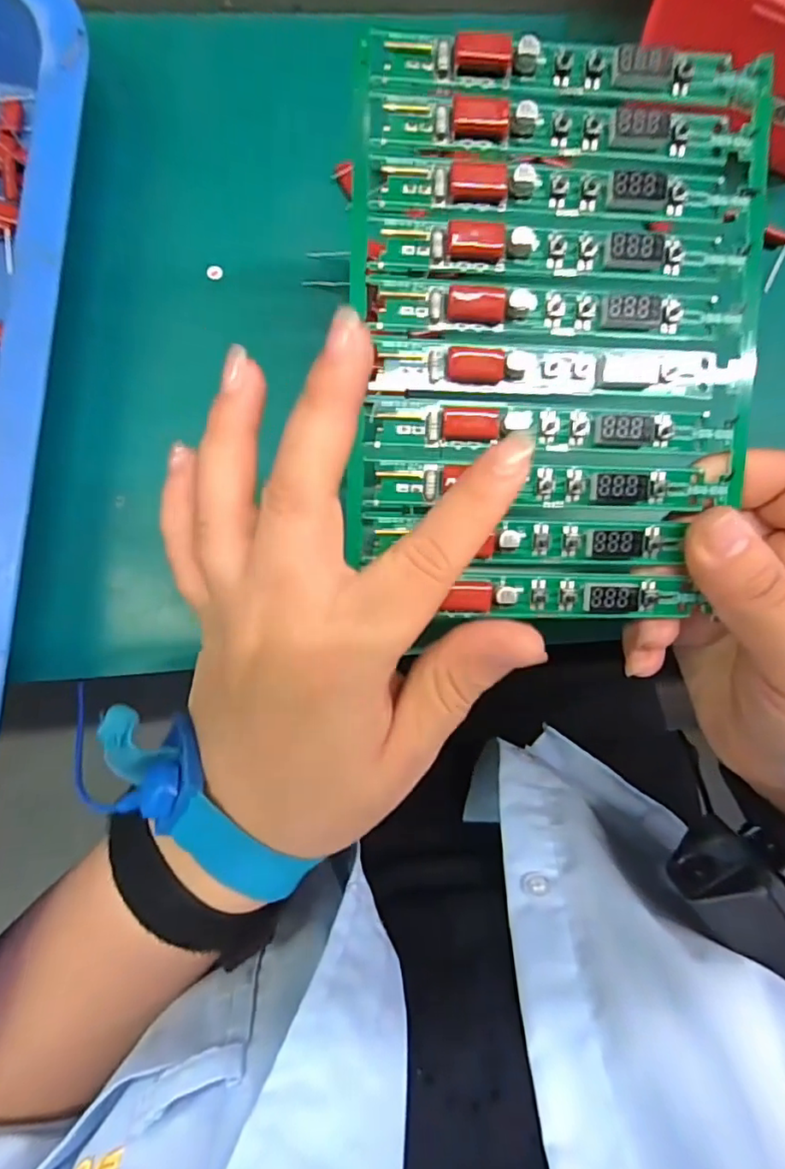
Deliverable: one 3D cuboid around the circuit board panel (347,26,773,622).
[{"bbox_3d":[0.049,-0.071,0.163,0.116,0.007,0.161,1,95,-3],"label":"circuit board panel"}]

